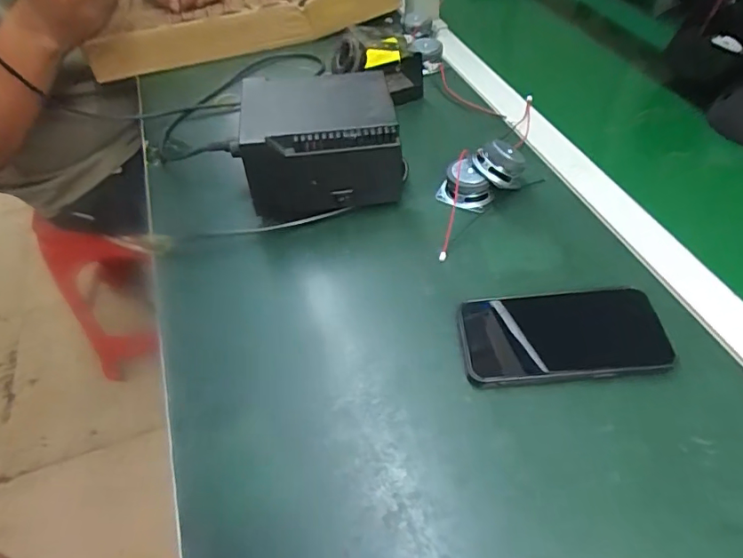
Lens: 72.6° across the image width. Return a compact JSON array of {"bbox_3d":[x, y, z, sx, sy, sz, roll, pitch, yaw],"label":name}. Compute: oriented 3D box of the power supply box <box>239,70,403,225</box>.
[{"bbox_3d":[-0.050,-0.131,0.487,0.140,0.101,0.110,-9,49,-3],"label":"power supply box"}]

